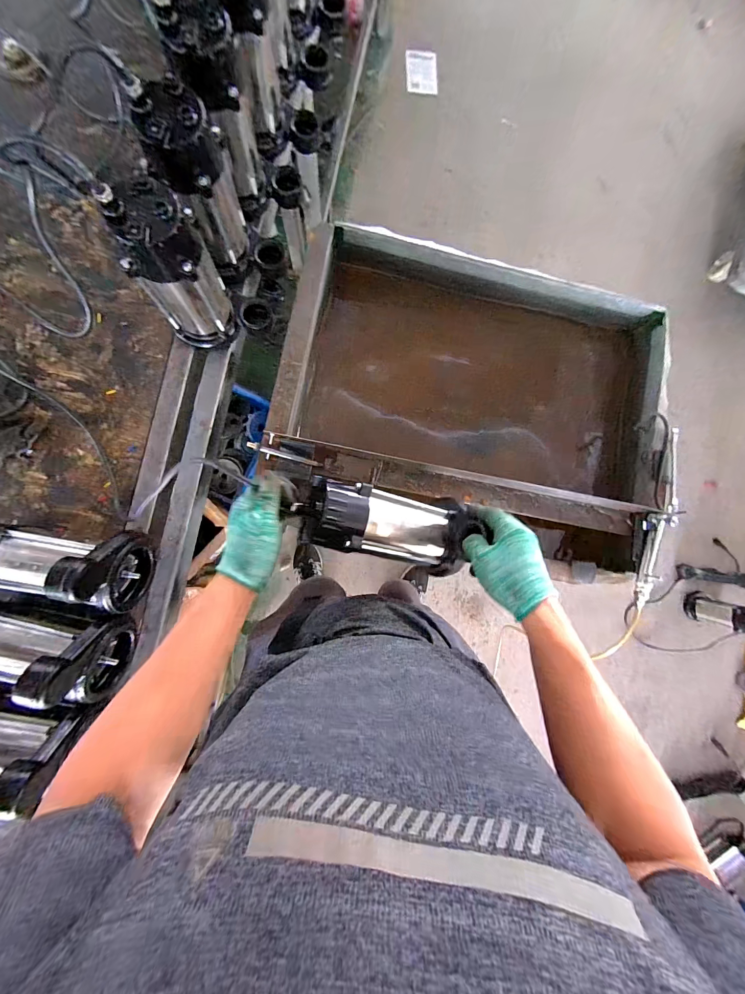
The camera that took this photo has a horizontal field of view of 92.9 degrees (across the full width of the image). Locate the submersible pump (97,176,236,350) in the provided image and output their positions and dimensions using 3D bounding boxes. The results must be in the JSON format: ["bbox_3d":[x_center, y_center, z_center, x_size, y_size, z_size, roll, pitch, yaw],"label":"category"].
[{"bbox_3d":[-0.278,-0.319,0.521,0.095,0.228,0.092,-9,86,-5],"label":"submersible pump"}]

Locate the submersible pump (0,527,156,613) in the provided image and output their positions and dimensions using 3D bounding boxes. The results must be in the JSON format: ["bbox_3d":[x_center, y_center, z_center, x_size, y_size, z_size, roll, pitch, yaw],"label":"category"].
[{"bbox_3d":[-0.476,0.104,0.506,0.242,0.156,0.112,4,85,-5],"label":"submersible pump"}]

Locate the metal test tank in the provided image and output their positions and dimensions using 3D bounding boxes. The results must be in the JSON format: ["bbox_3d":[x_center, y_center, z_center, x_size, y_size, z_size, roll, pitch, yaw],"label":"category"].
[{"bbox_3d":[0.196,-0.175,0.786,0.751,0.302,0.577,13,84,-4],"label":"metal test tank"}]

